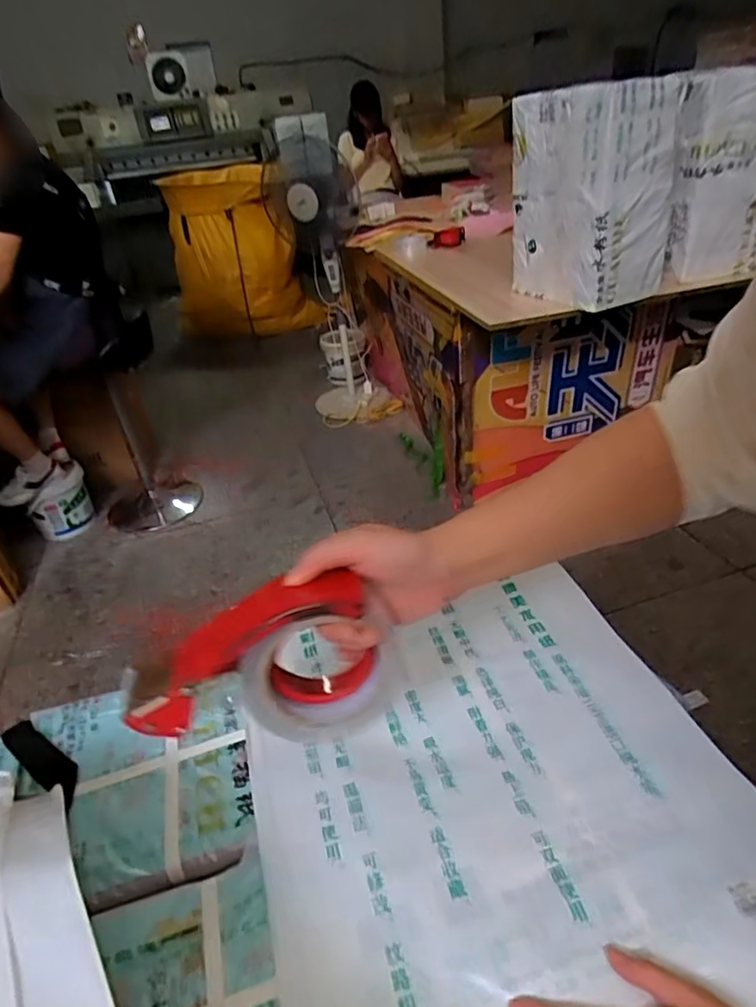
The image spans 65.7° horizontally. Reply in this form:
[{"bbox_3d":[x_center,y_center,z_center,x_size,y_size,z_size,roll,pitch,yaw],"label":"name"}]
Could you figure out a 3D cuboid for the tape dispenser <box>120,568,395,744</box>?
[{"bbox_3d":[-0.075,0.104,0.383,0.167,0.097,0.057,-10,35,-6],"label":"tape dispenser"}]

